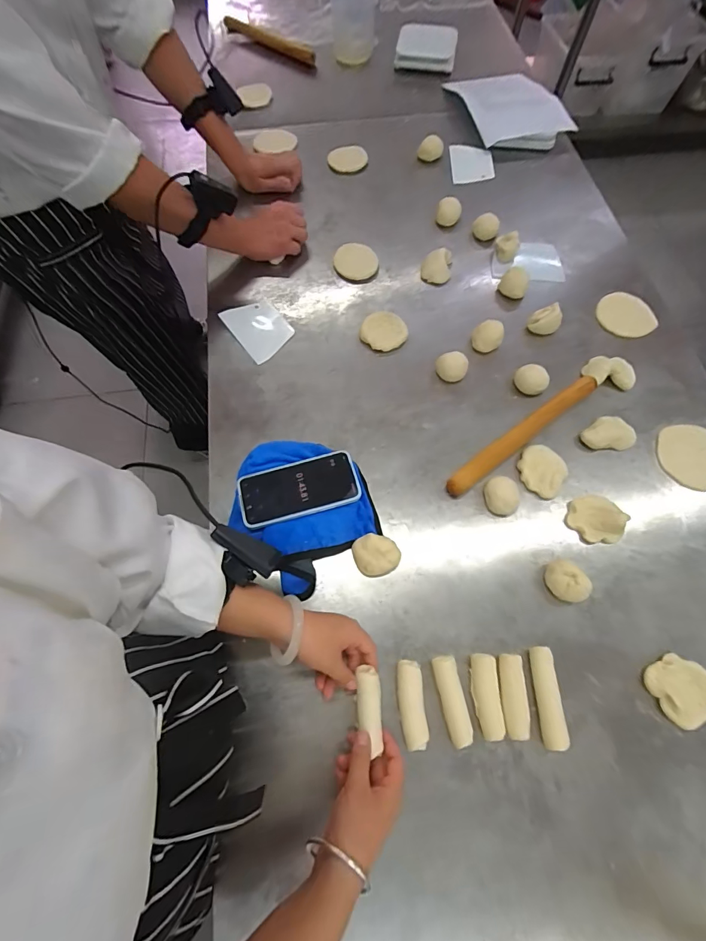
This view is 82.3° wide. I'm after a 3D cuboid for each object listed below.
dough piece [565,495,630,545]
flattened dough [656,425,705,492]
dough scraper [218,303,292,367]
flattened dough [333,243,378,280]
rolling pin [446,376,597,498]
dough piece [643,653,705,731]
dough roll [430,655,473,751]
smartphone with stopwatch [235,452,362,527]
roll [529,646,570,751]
[{"bbox_3d":[0.326,0.066,0.546,0.068,0.014,0.065,0,68,-1],"label":"dough piece"},{"bbox_3d":[0.497,-0.020,0.584,0.100,0.009,0.097,11,68,4],"label":"flattened dough"},{"bbox_3d":[-0.157,-0.241,0.676,0.087,0.007,0.117,-36,73,-14],"label":"dough scraper"},{"bbox_3d":[0.006,-0.382,0.734,0.078,0.007,0.078,7,68,2],"label":"flattened dough"},{"bbox_3d":[0.246,-0.051,0.588,0.279,0.034,0.028,-35,72,-14],"label":"rolling pin"},{"bbox_3d":[0.381,0.252,0.466,0.068,0.018,0.069,0,68,-1],"label":"dough piece"},{"bbox_3d":[0.114,0.263,0.463,0.026,0.016,0.091,-11,68,-5],"label":"dough roll"},{"bbox_3d":[-0.071,0.024,0.536,0.156,0.007,0.078,-15,63,-6],"label":"smartphone with stopwatch"},{"bbox_3d":[0.224,0.259,0.464,0.026,0.016,0.102,-1,68,-1],"label":"roll"}]

